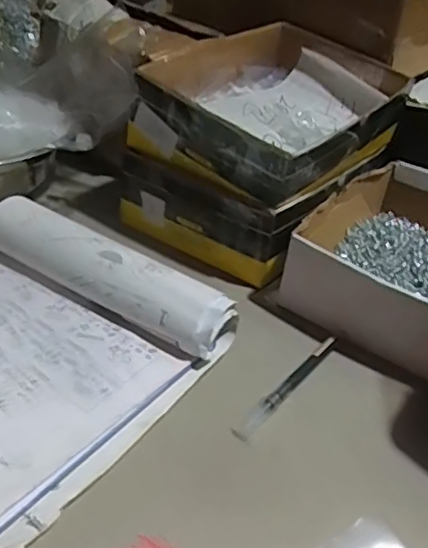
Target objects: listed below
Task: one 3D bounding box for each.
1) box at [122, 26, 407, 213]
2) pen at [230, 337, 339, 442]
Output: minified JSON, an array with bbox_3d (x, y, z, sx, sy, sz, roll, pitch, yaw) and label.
[{"bbox_3d":[0.065,-0.169,0.590,0.189,0.081,0.268,26,37,26],"label":"box"},{"bbox_3d":[0.054,0.078,0.412,0.012,0.006,0.124,28,38,29],"label":"pen"}]

